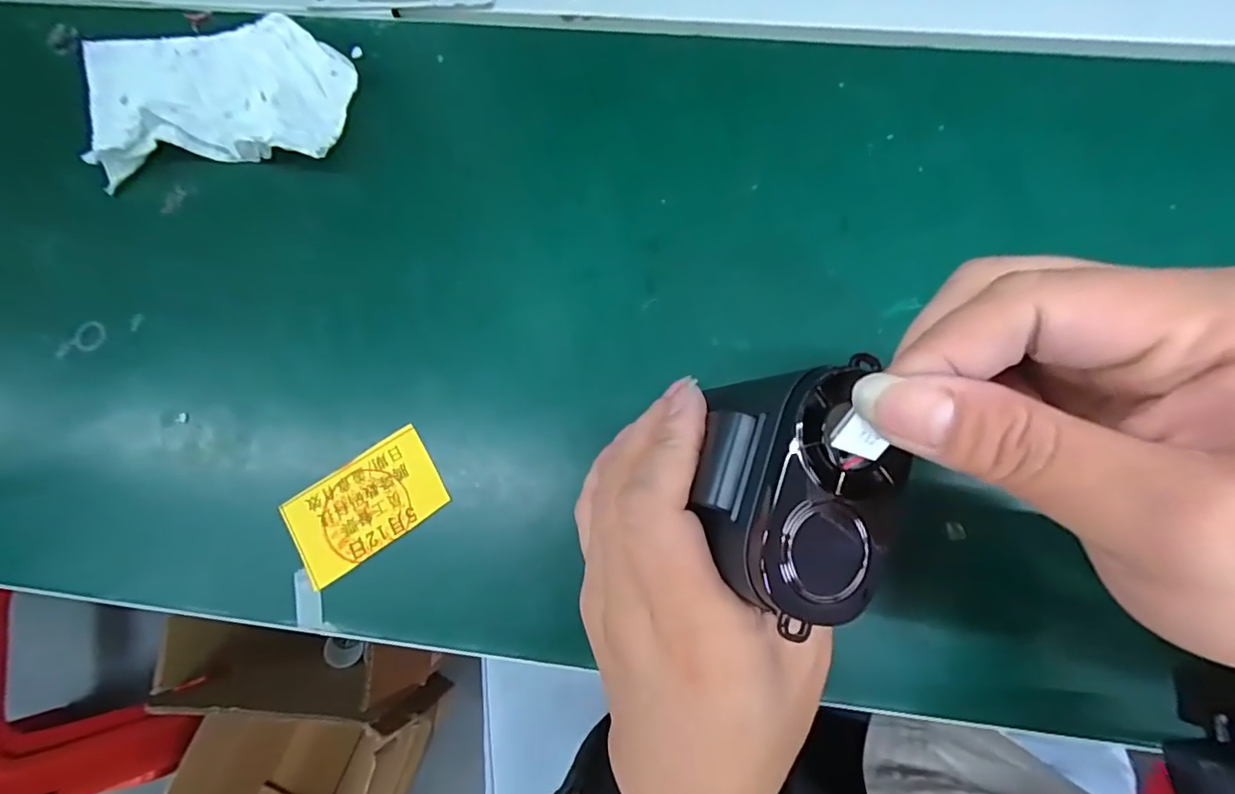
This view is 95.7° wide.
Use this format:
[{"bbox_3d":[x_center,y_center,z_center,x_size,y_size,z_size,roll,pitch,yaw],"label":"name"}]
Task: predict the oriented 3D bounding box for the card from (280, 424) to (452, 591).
[{"bbox_3d":[-0.105,0.045,0.233,0.064,0.006,0.038,-35,79,-5],"label":"card"}]

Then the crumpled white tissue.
[{"bbox_3d":[-0.190,-0.144,0.269,0.122,0.023,0.073,-1,78,3],"label":"crumpled white tissue"}]

